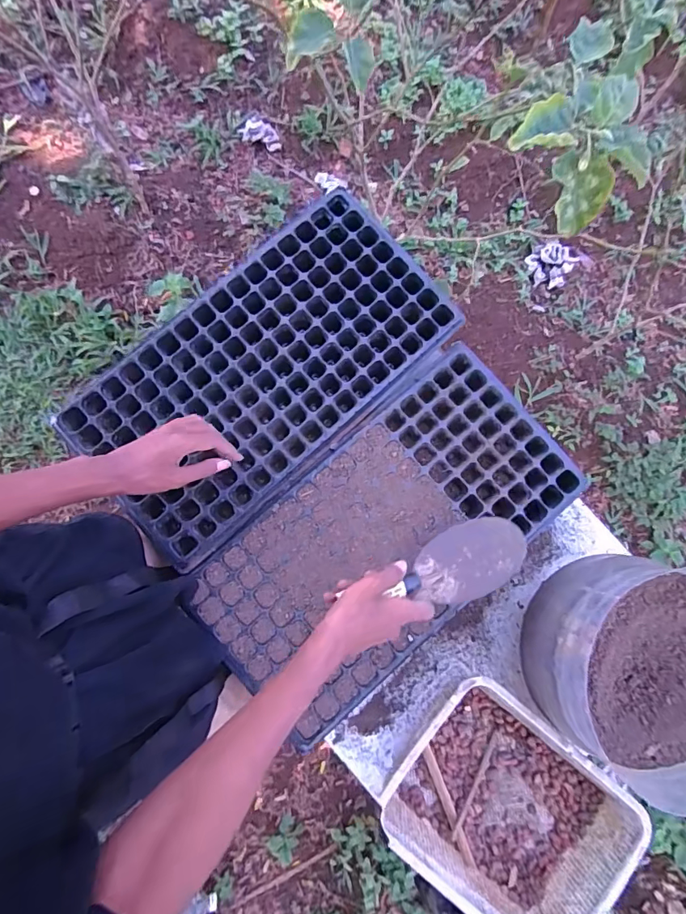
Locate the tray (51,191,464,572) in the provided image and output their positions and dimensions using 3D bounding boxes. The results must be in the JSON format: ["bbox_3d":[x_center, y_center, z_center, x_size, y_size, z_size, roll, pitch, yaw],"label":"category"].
[{"bbox_3d":[-0.108,-0.121,0.663,0.512,0.055,0.280,-42,82,-6],"label":"tray"}]

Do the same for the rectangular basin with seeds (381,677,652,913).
[{"bbox_3d":[0.206,0.439,0.592,0.276,0.091,0.216,38,80,4],"label":"rectangular basin with seeds"}]

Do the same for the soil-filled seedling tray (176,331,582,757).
[{"bbox_3d":[0.063,0.108,0.641,0.518,0.049,0.265,-41,85,-9],"label":"soil-filled seedling tray"}]

